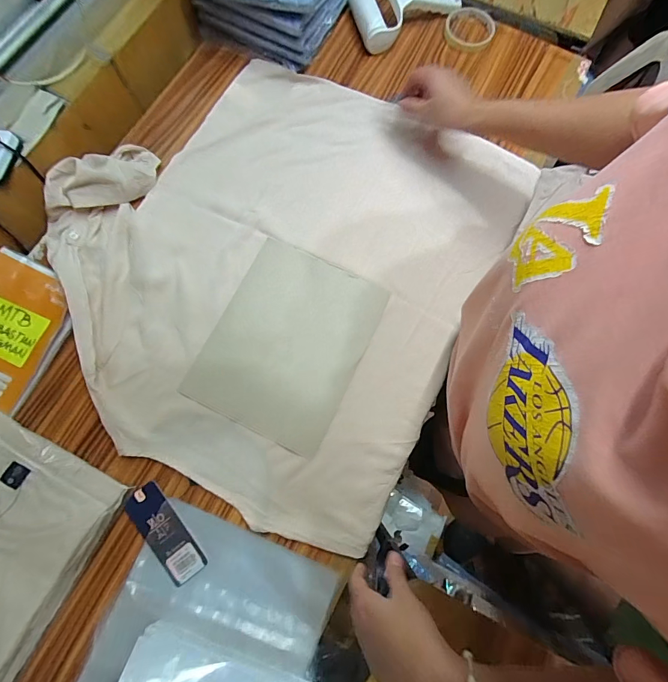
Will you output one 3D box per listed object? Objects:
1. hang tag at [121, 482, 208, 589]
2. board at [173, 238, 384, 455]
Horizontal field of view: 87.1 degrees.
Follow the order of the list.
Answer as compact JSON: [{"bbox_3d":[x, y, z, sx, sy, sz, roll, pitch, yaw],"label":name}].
[{"bbox_3d":[-0.204,0.229,0.420,0.047,0.004,0.119,-39,80,-10],"label":"hang tag"},{"bbox_3d":[-0.061,-0.001,0.485,0.197,0.007,0.251,26,77,4],"label":"board"}]

